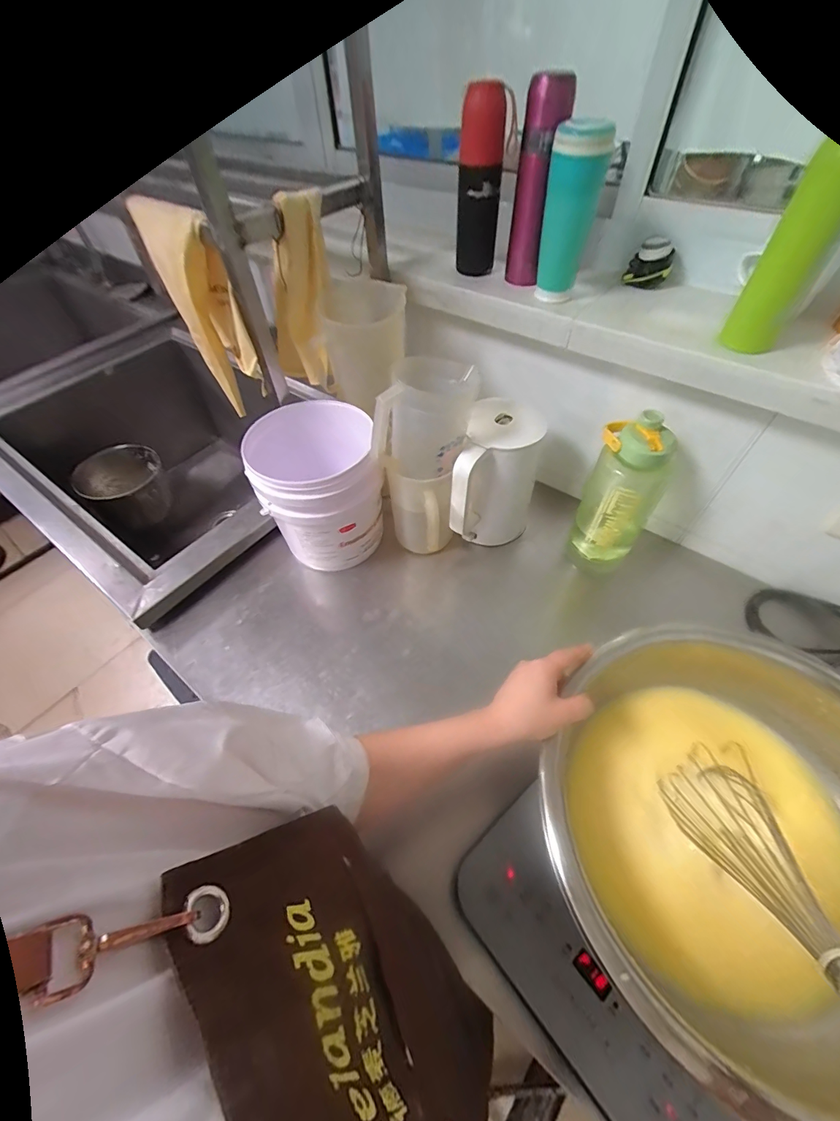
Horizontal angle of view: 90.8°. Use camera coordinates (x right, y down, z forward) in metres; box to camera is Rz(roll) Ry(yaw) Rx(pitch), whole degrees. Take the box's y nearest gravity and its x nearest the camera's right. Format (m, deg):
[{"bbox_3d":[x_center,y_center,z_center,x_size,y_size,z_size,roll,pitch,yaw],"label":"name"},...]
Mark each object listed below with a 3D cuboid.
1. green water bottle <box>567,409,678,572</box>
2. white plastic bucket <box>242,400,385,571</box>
[{"bbox_3d":[0.338,-0.105,0.709,0.115,0.279,0.106,27,59,22],"label":"green water bottle"},{"bbox_3d":[-0.170,-0.113,0.741,0.197,0.238,0.185,-2,52,2],"label":"white plastic bucket"}]

